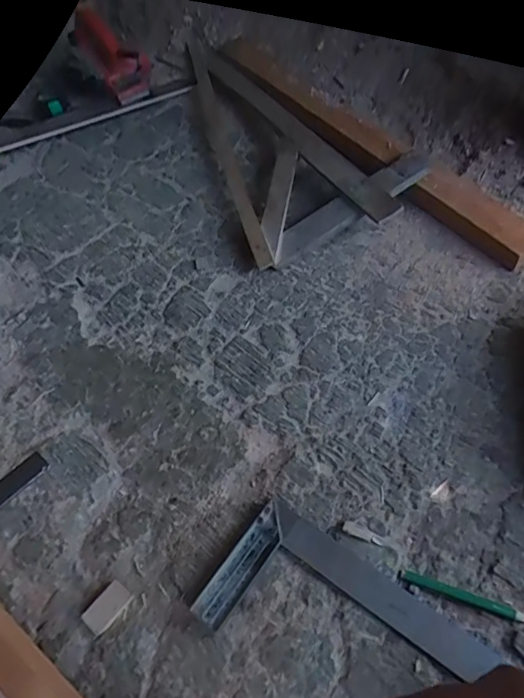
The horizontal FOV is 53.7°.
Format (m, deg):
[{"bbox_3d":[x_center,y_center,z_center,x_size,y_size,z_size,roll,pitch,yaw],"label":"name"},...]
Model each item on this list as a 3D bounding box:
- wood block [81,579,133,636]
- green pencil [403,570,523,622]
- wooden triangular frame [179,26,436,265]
[{"bbox_3d":[-0.175,0.290,0.584,0.031,0.004,0.052,31,62,24],"label":"wood block"},{"bbox_3d":[0.221,0.268,0.560,0.131,0.006,0.013,16,57,16],"label":"green pencil"},{"bbox_3d":[0.041,-0.455,1.035,0.303,0.104,0.687,-15,55,-6],"label":"wooden triangular frame"}]

